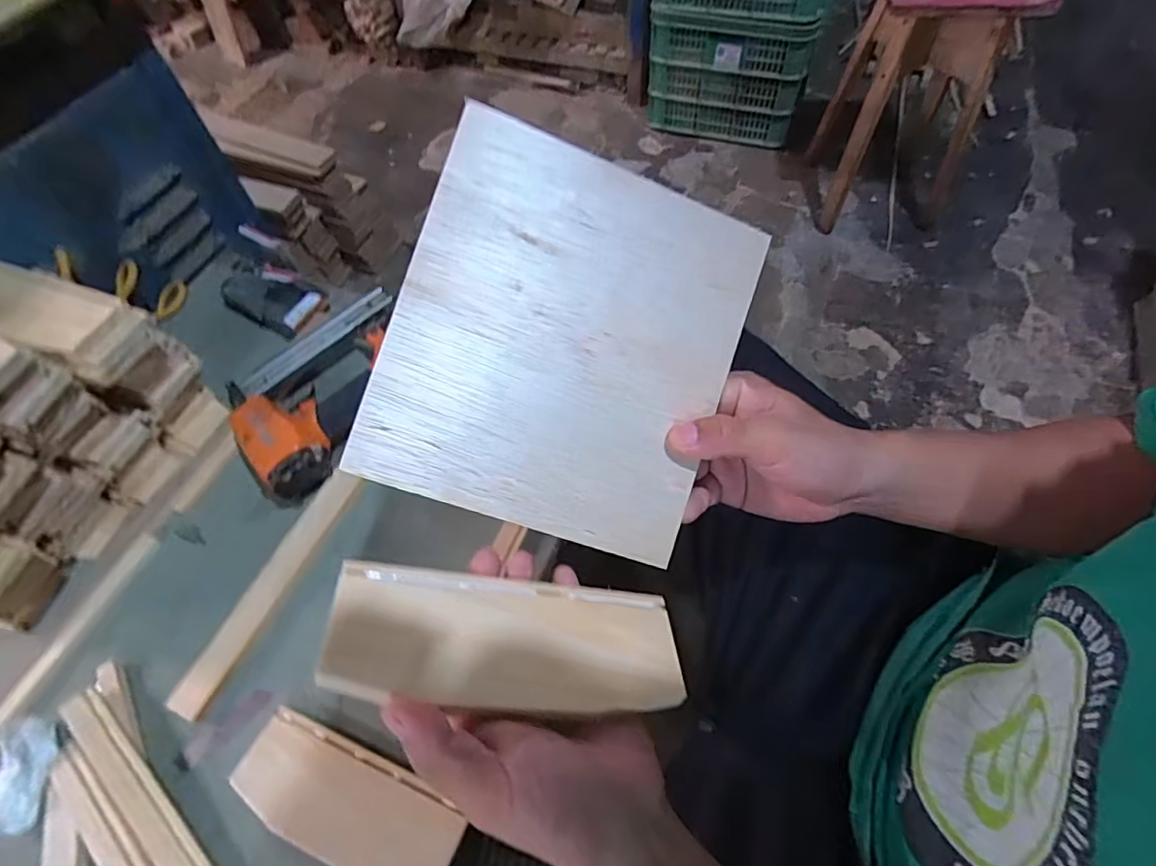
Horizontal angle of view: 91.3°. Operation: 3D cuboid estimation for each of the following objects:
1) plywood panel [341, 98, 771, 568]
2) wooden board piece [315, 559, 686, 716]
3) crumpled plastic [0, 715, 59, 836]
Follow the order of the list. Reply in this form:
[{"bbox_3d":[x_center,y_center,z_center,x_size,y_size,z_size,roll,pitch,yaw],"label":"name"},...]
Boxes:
[{"bbox_3d":[-0.004,-0.051,0.318,0.186,0.004,0.206,19,88,-12],"label":"plywood panel"},{"bbox_3d":[-0.031,0.106,0.290,0.179,0.005,0.071,11,36,-16],"label":"wooden board piece"},{"bbox_3d":[-0.431,0.262,0.432,0.039,0.034,0.078,1,61,3],"label":"crumpled plastic"}]

